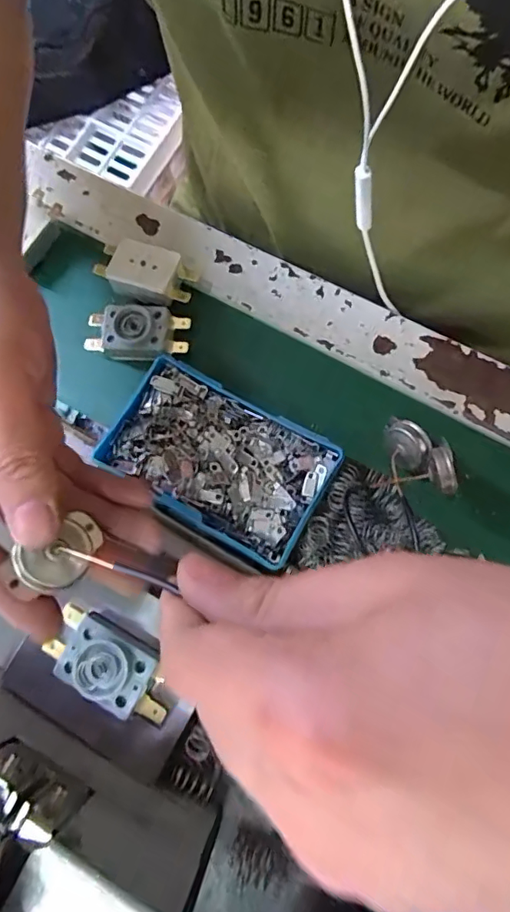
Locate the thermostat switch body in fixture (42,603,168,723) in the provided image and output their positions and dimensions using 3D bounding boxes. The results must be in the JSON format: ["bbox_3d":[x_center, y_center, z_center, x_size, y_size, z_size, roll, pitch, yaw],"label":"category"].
[{"bbox_3d":[-0.061,0.088,0.219,0.056,0.012,0.029,29,82,11],"label":"thermostat switch body in fixture"}]

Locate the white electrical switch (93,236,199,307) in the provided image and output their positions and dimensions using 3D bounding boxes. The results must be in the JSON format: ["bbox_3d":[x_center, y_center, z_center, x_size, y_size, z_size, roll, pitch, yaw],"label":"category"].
[{"bbox_3d":[-0.066,-0.106,0.307,0.057,0.018,0.033,17,80,9],"label":"white electrical switch"}]

